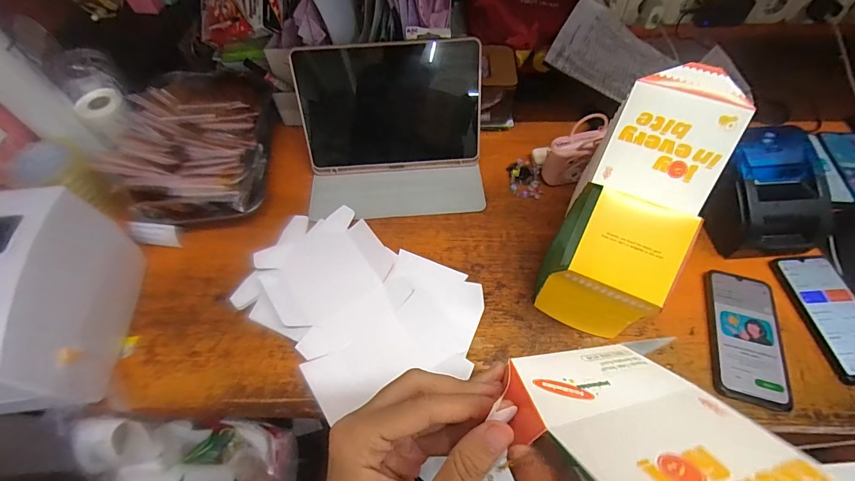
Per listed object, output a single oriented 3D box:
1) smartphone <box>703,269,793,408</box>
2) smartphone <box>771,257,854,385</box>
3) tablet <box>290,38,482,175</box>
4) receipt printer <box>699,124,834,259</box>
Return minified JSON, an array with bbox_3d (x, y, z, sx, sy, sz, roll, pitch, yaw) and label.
[{"bbox_3d":[0.407,0.119,0.488,0.084,0.013,0.169,16,60,10],"label":"smartphone"},{"bbox_3d":[0.538,0.096,0.500,0.084,0.008,0.170,-5,59,-3],"label":"smartphone"},{"bbox_3d":[-0.058,-0.208,0.612,0.280,0.194,0.013,-3,33,0],"label":"tablet"},{"bbox_3d":[0.479,-0.066,0.547,0.152,0.099,0.159,-10,59,-6],"label":"receipt printer"}]

